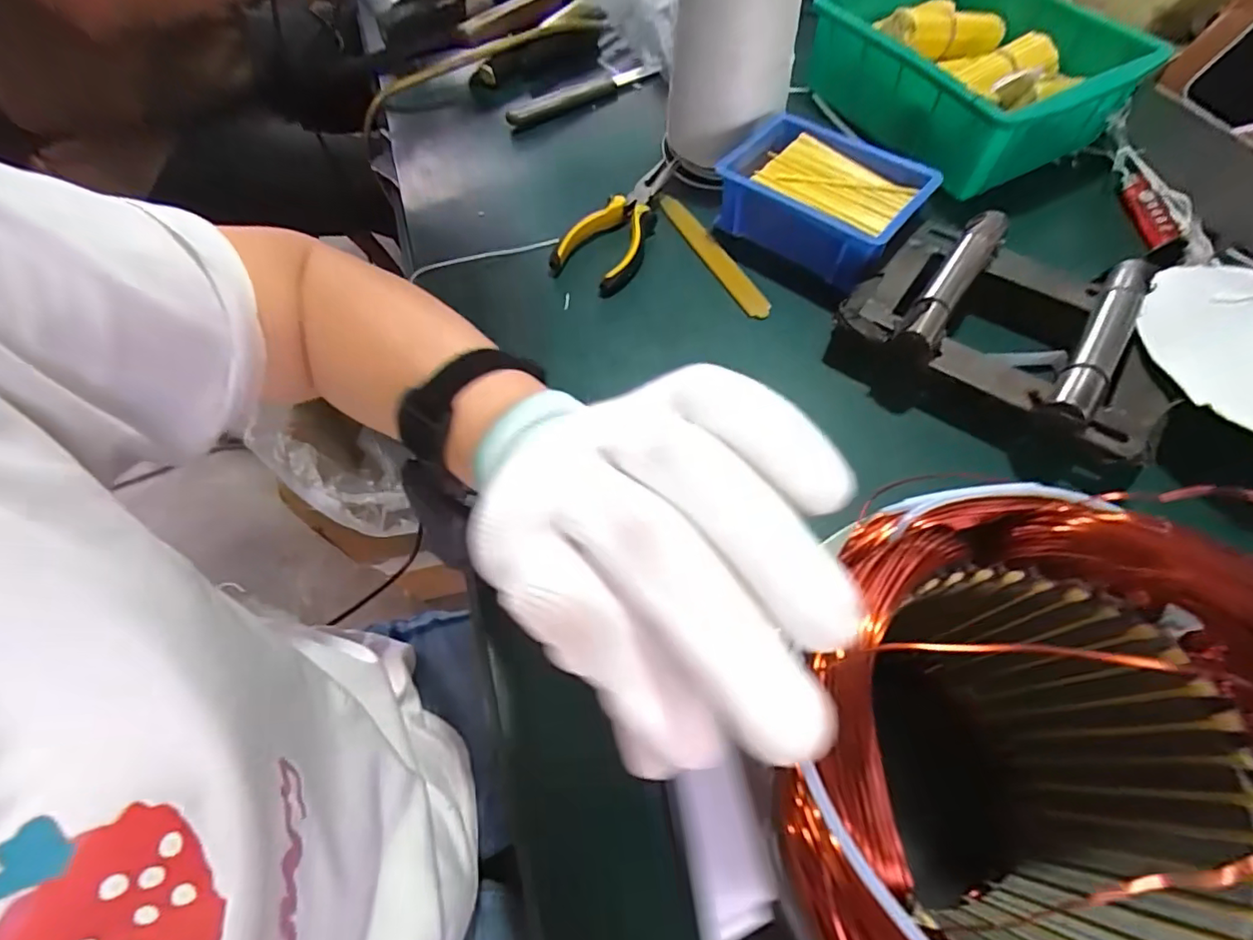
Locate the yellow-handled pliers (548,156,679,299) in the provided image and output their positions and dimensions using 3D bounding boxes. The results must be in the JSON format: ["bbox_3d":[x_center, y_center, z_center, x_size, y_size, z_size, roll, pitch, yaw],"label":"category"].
[{"bbox_3d":[0.001,-0.219,0.467,0.068,0.023,0.160,22,65,15],"label":"yellow-handled pliers"}]

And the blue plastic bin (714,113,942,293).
[{"bbox_3d":[0.152,-0.211,0.437,0.145,0.058,0.101,37,70,21],"label":"blue plastic bin"}]

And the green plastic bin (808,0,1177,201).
[{"bbox_3d":[0.309,-0.363,0.497,0.187,0.082,0.241,-26,63,-10],"label":"green plastic bin"}]

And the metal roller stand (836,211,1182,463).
[{"bbox_3d":[0.263,-0.101,0.368,0.194,0.049,0.157,38,70,21],"label":"metal roller stand"}]

